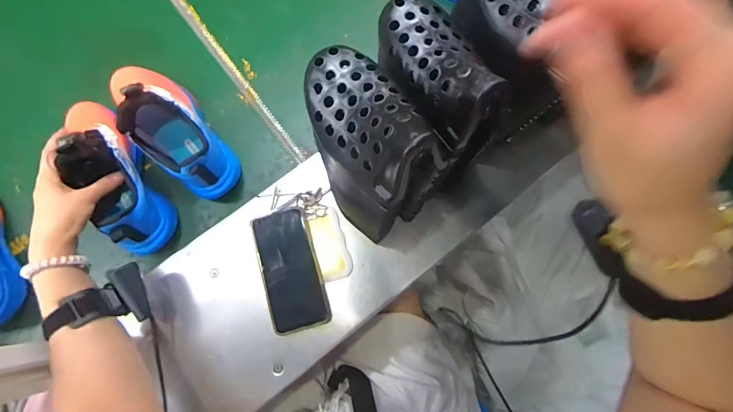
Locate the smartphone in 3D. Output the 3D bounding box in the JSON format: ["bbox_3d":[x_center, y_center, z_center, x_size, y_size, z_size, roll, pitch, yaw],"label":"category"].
[{"bbox_3d":[-0.102,0.086,0.488,0.073,0.017,0.156,-15,76,-4],"label":"smartphone"}]

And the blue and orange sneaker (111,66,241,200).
[{"bbox_3d":[-0.272,-0.119,0.489,0.081,0.136,0.213,-37,79,-8],"label":"blue and orange sneaker"}]

